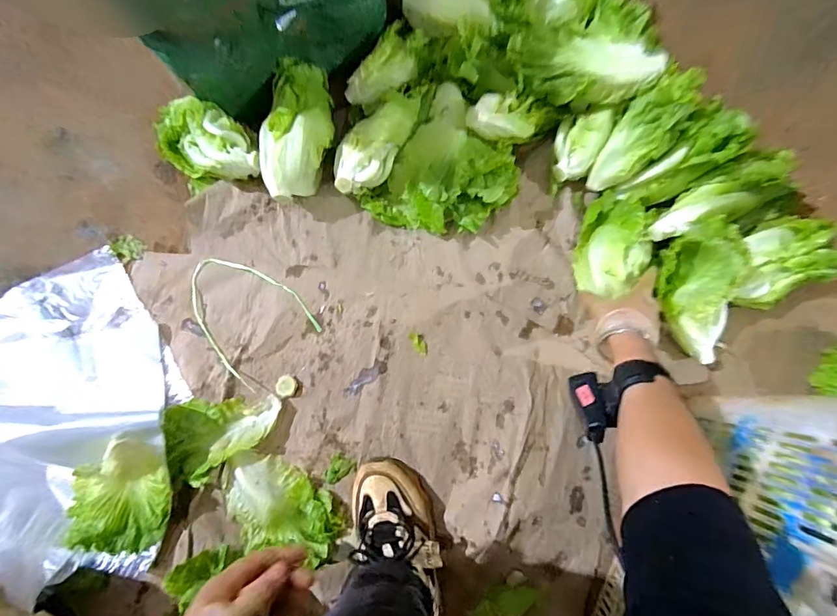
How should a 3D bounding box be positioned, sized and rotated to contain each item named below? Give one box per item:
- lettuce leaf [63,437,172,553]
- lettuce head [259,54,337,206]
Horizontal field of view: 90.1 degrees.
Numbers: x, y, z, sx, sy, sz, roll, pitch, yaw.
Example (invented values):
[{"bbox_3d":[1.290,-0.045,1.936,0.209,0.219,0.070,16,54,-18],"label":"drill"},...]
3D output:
[{"bbox_3d":[-0.387,0.245,0.545,0.121,0.064,0.154,13,81,0],"label":"lettuce leaf"},{"bbox_3d":[-0.177,-0.252,0.618,0.092,0.093,0.199,13,83,0],"label":"lettuce head"}]

